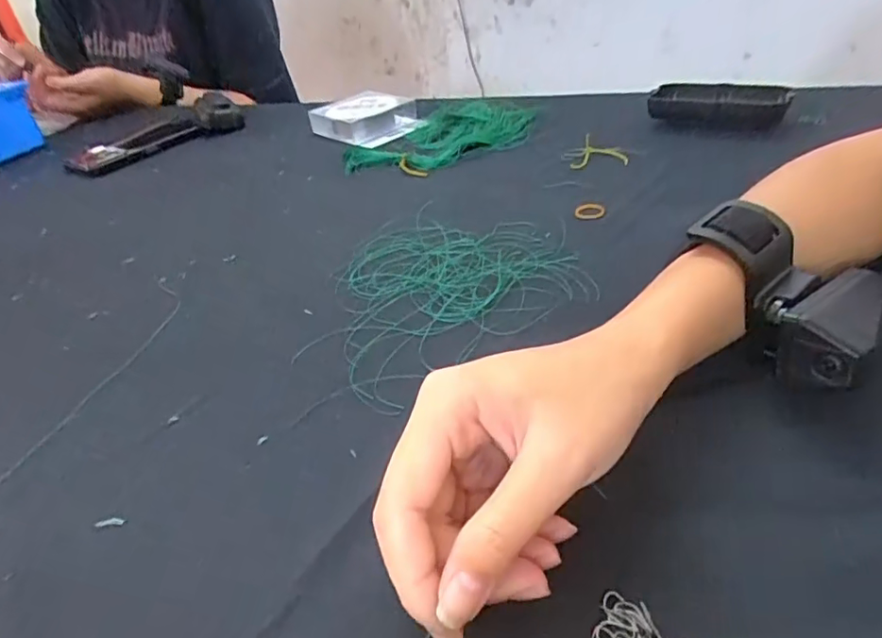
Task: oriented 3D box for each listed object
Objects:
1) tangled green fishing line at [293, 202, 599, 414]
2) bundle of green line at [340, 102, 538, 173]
[{"bbox_3d":[-0.007,-0.028,0.354,0.168,0.013,0.158,-26,40,-23],"label":"tangled green fishing line"},{"bbox_3d":[-0.002,-0.178,0.547,0.189,0.015,0.131,-28,41,-25],"label":"bundle of green line"}]

